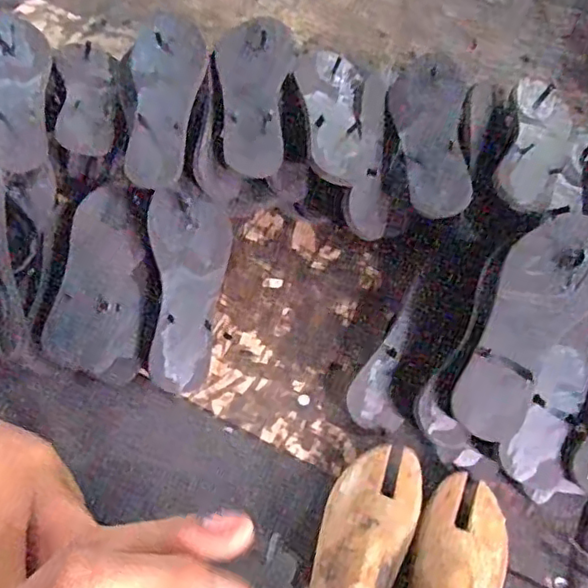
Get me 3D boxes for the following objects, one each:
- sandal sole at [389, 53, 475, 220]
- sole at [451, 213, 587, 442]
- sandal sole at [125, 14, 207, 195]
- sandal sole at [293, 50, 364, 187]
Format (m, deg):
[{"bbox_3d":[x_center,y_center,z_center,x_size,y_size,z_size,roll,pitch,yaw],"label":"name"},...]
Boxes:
[{"bbox_3d":[0.158,-0.195,0.691,0.082,0.031,0.235,3,61,1],"label":"sandal sole"},{"bbox_3d":[0.228,0.024,0.567,0.088,0.019,0.237,29,83,15],"label":"sole"},{"bbox_3d":[-0.155,-0.232,0.703,0.088,0.015,0.228,3,75,1],"label":"sandal sole"},{"bbox_3d":[0.041,-0.217,0.698,0.078,0.026,0.196,3,61,1],"label":"sandal sole"}]

